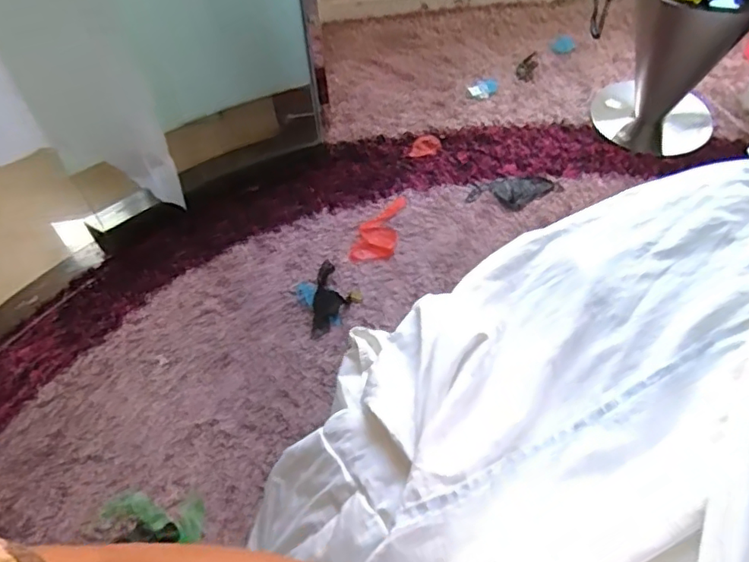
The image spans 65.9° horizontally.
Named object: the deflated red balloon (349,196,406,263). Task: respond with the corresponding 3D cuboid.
[{"bbox_3d":[0.021,-0.156,1.713,0.117,0.015,0.263,12,56,11],"label":"deflated red balloon"}]

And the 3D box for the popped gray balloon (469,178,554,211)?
[{"bbox_3d":[0.419,-0.266,1.768,0.262,0.017,0.119,-7,55,-2],"label":"popped gray balloon"}]

